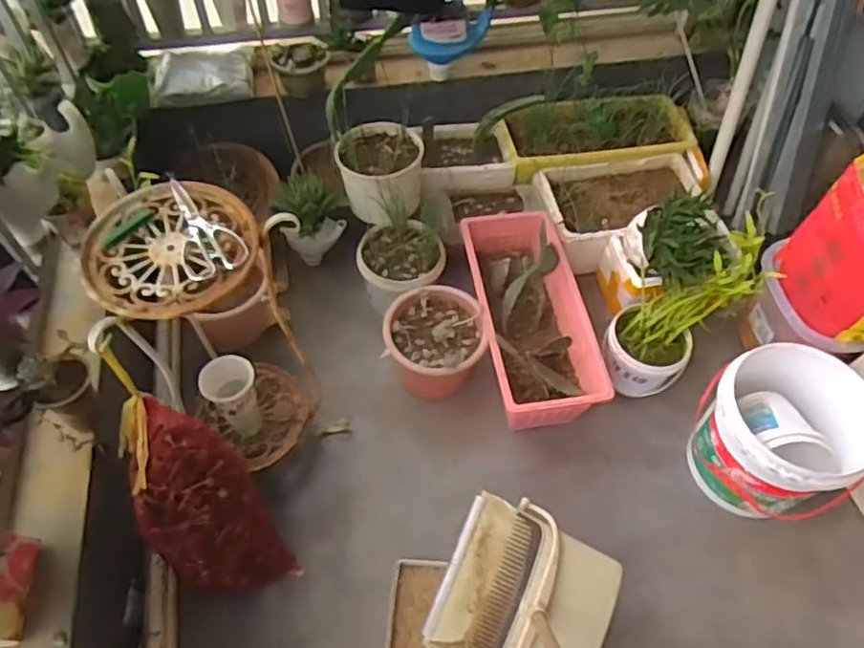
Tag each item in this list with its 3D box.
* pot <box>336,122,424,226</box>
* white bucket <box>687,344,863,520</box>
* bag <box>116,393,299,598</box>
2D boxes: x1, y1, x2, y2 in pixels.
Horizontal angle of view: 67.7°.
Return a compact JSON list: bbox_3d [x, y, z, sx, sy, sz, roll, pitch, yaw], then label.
[{"bbox_3d":[-0.115,-0.336,1.435,0.184,0.134,0.206,-4,55,-4],"label":"pot"},{"bbox_3d":[0.641,0.222,1.211,0.256,0.268,0.267,1,55,-1],"label":"white bucket"},{"bbox_3d":[-0.363,0.294,1.025,0.092,0.458,0.173,18,48,40],"label":"bag"}]

